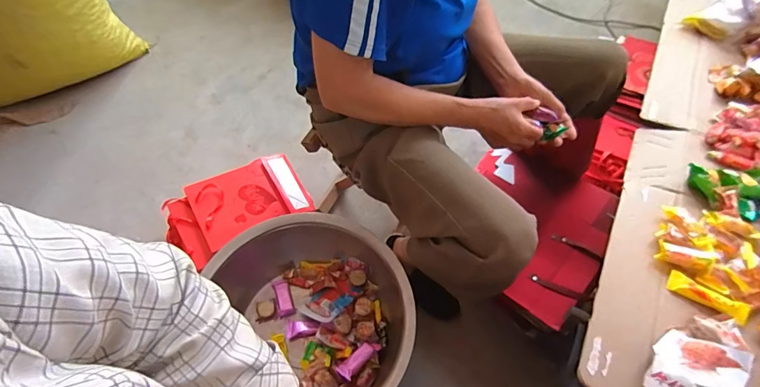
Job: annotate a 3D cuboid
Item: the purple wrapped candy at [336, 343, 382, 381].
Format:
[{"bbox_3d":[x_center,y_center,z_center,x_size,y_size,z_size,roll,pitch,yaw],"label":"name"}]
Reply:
[{"bbox_3d":[-0.044,0.351,0.831,0.098,0.022,0.036,-39,68,-24],"label":"purple wrapped candy"}]

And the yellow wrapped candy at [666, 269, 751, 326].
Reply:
[{"bbox_3d":[0.402,0.127,0.481,0.084,0.015,0.027,33,62,16],"label":"yellow wrapped candy"}]

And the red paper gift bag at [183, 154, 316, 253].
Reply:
[{"bbox_3d":[-0.321,0.011,0.975,0.267,0.033,0.182,-26,71,-24],"label":"red paper gift bag"}]

